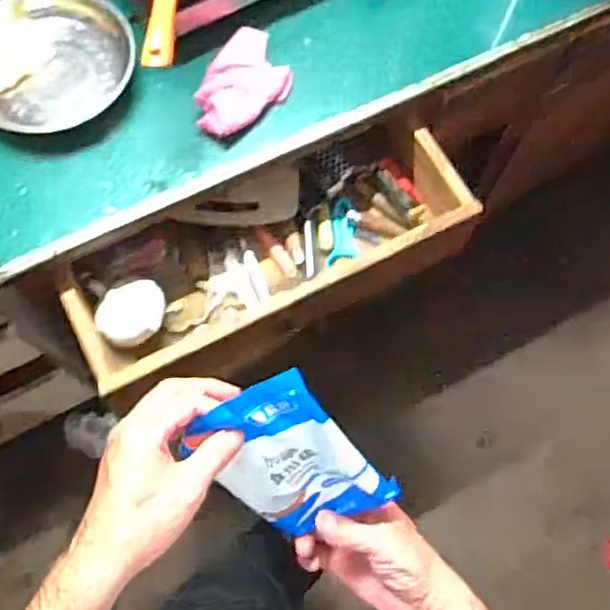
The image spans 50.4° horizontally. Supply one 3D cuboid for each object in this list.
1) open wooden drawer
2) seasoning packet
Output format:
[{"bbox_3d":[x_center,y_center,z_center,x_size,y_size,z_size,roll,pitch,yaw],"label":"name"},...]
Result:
[{"bbox_3d":[-0.044,-0.068,0.864,0.518,0.104,0.234,-24,74,-10],"label":"open wooden drawer"},{"bbox_3d":[-0.009,0.120,0.482,0.108,0.153,0.016,-30,31,19],"label":"seasoning packet"}]

